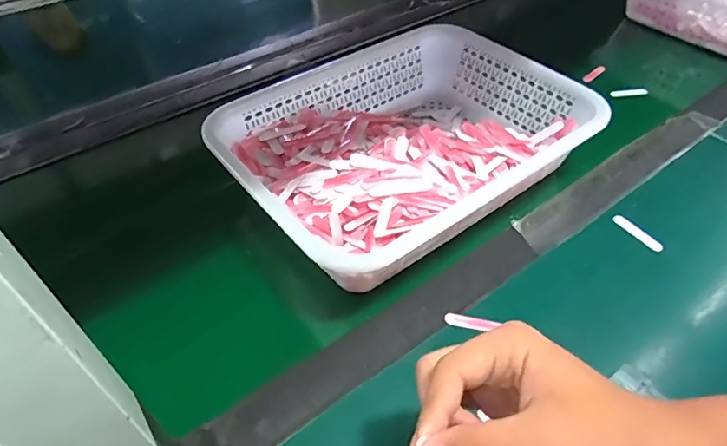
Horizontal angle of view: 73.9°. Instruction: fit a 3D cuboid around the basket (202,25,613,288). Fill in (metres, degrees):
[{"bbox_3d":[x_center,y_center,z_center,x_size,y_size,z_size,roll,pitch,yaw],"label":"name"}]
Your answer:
[{"bbox_3d":[0.044,-0.084,0.518,0.357,0.081,0.252,-27,51,-22],"label":"basket"}]

